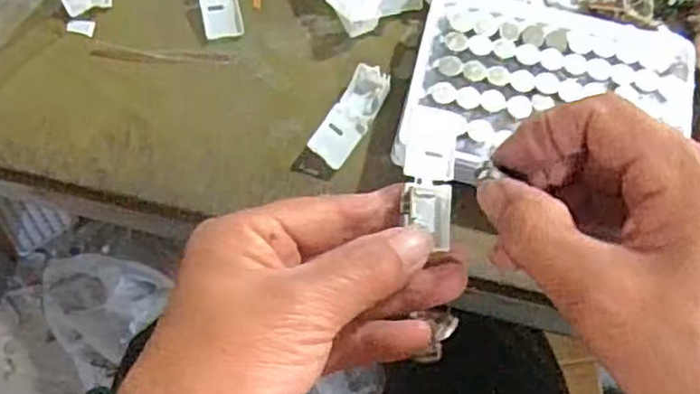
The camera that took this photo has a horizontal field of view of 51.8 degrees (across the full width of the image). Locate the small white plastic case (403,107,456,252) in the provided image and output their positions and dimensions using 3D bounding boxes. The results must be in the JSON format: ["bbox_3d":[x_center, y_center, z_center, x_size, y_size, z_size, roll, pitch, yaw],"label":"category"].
[{"bbox_3d":[0.030,-0.007,0.273,0.020,0.011,0.053,-1,85,0],"label":"small white plastic case"}]

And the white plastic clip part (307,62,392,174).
[{"bbox_3d":[0.000,-0.039,0.350,0.019,0.010,0.055,29,69,8],"label":"white plastic clip part"}]

